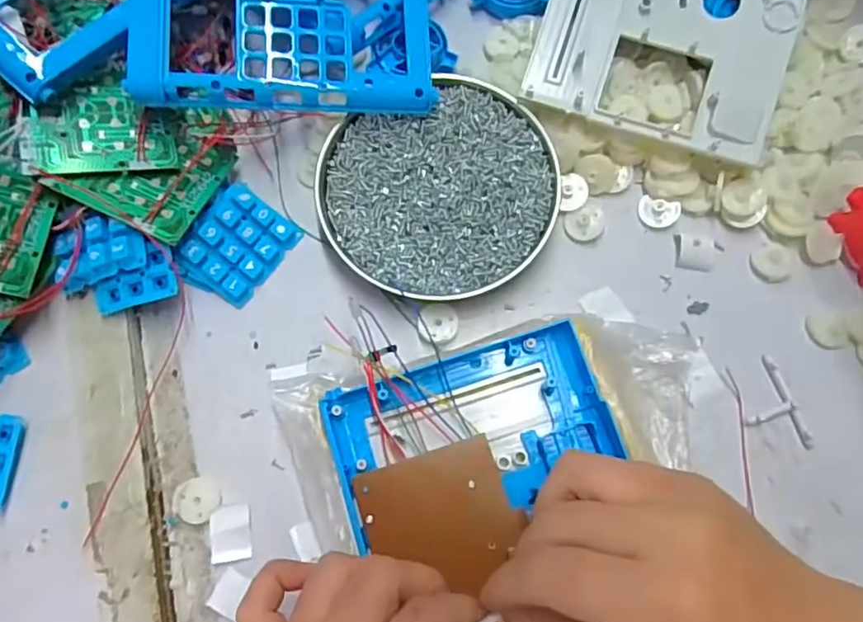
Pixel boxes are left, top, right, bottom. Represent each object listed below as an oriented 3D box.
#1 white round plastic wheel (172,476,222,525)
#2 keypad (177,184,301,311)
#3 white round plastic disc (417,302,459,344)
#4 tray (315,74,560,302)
[{"bbox_3d":[-0.125,0.101,0.322,0.022,0.004,0.023,7,67,-17],"label":"white round plastic wheel"},{"bbox_3d":[-0.111,-0.039,0.349,0.048,0.007,0.057,40,75,-16],"label":"keypad"},{"bbox_3d":[0.004,0.007,0.343,0.023,0.005,0.023,0,77,1],"label":"white round plastic disc"},{"bbox_3d":[0.006,-0.069,0.353,0.130,0.018,0.123,0,77,1],"label":"tray"}]

